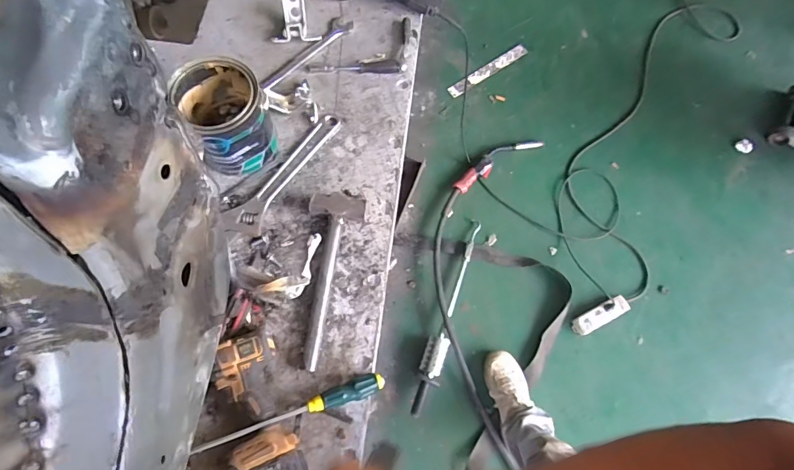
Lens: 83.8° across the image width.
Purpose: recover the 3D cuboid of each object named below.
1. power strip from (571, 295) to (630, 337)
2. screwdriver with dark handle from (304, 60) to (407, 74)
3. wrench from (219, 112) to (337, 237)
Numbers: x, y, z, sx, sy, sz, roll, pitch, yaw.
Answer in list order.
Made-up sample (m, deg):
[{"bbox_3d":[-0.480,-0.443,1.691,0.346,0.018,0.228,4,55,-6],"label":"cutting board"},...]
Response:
[{"bbox_3d":[0.613,0.243,1.331,0.186,0.032,0.059,-25,73,-10],"label":"power strip"},{"bbox_3d":[-0.089,-0.372,0.967,0.215,0.028,0.032,4,71,0],"label":"screwdriver with dark handle"},{"bbox_3d":[-0.212,-0.119,0.884,0.079,0.017,0.319,37,74,11],"label":"wrench"}]

